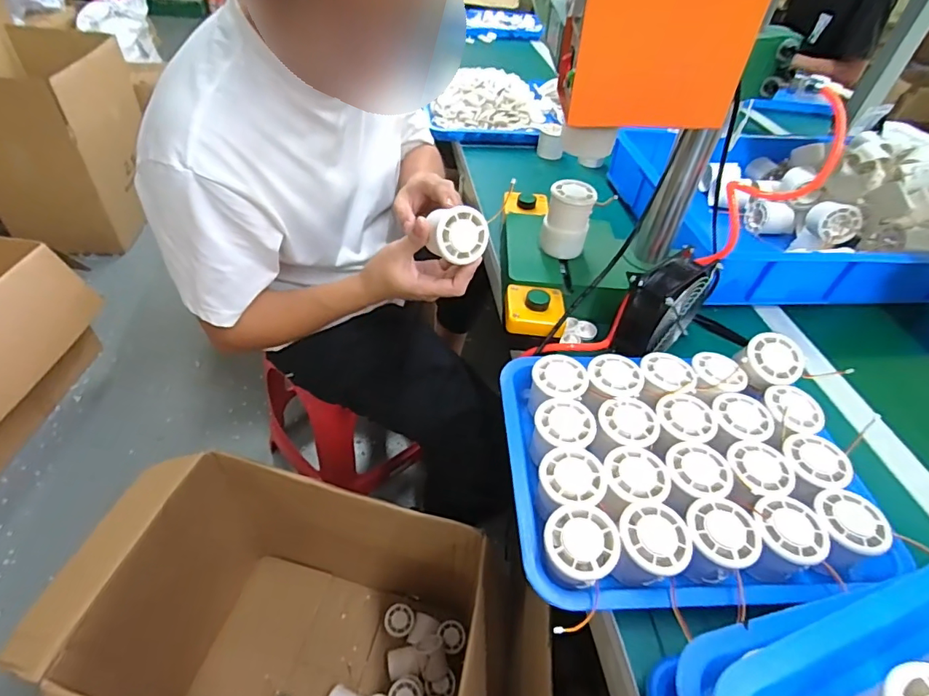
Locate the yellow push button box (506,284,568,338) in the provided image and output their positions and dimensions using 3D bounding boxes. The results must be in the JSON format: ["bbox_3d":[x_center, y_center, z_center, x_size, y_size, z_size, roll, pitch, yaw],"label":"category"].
[{"bbox_3d":[0.084,-0.047,0.591,0.067,0.035,0.066,4,45,-3],"label":"yellow push button box"}]

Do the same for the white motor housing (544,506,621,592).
[{"bbox_3d":[0.090,0.161,0.399,0.055,0.046,0.053,4,45,-4],"label":"white motor housing"}]

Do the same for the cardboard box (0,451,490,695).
[{"bbox_3d":[-0.283,0.493,0.808,0.645,0.416,0.450,13,46,6],"label":"cardboard box"}]

